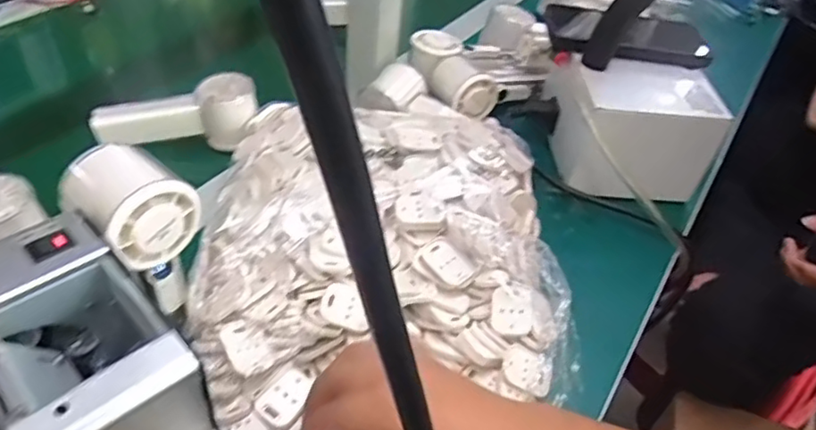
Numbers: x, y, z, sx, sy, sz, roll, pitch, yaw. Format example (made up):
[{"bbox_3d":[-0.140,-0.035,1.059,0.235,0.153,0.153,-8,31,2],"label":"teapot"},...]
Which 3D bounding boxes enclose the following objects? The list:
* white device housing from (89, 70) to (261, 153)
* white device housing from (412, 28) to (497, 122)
[{"bbox_3d":[-0.222,-0.103,0.589,0.146,0.054,0.050,2,41,-6],"label":"white device housing"},{"bbox_3d":[0.046,-0.163,0.671,0.063,0.048,0.129,-24,66,-31],"label":"white device housing"}]

